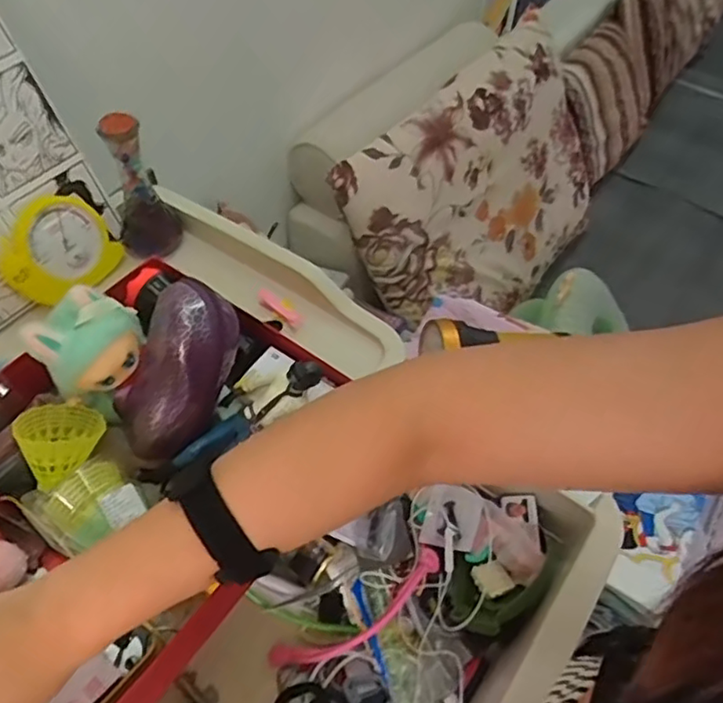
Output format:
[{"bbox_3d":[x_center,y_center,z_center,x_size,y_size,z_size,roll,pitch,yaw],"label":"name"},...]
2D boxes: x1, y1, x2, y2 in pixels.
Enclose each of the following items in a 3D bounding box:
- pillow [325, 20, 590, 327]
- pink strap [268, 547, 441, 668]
[{"bbox_3d":[0.230,-0.279,1.179,0.599,0.496,0.140,-41,38,-25],"label":"pillow"},{"bbox_3d":[-0.004,0.262,0.608,0.196,0.016,0.045,-32,58,1],"label":"pink strap"}]

